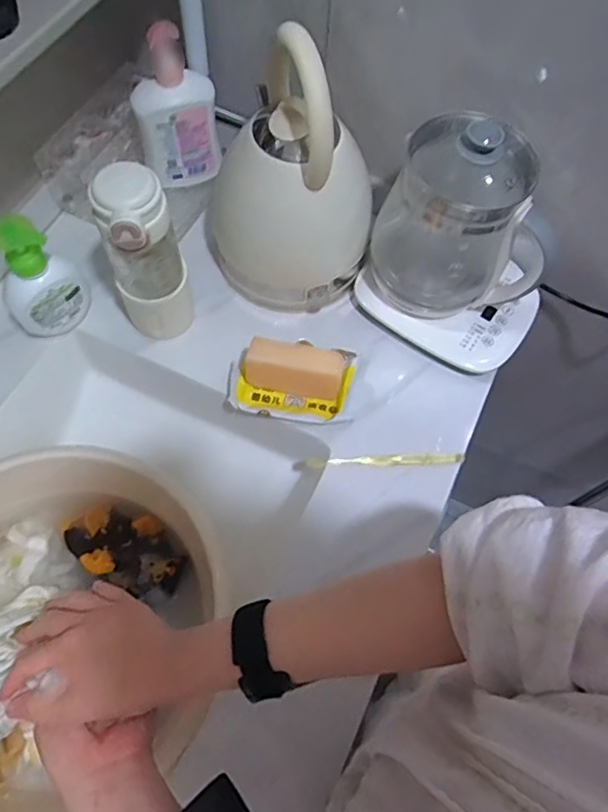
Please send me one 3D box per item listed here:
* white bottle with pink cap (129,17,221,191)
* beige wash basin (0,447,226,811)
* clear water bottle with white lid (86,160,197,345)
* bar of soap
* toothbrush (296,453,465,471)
[{"bbox_3d":[-0.150,-0.342,0.666,0.092,0.167,0.051,-28,70,-15],"label":"white bottle with pink cap"},{"bbox_3d":[-0.241,0.217,0.567,0.325,0.093,0.324,1,65,-3],"label":"beige wash basin"},{"bbox_3d":[-0.160,-0.145,0.583,0.071,0.204,0.064,-14,67,-10],"label":"clear water bottle with white lid"},{"bbox_3d":[-0.011,-0.042,0.623,0.105,0.061,0.035,8,65,0],"label":"bar of soap"},{"bbox_3d":[0.083,0.059,0.620,0.182,0.013,0.014,-2,66,-4],"label":"toothbrush"}]

